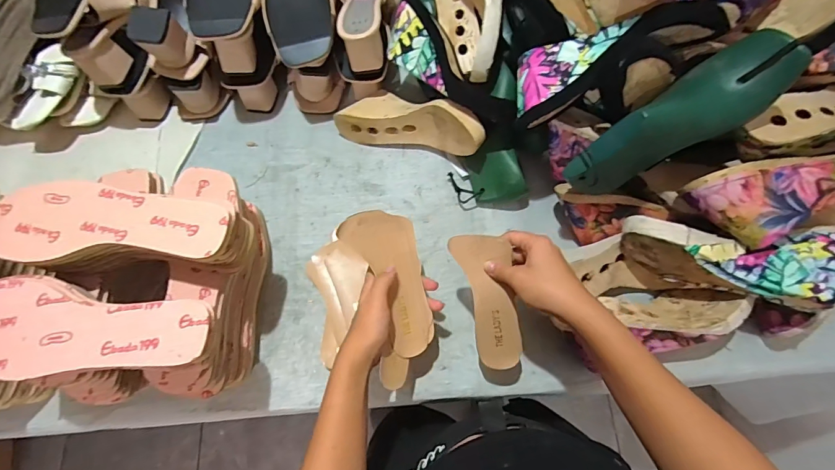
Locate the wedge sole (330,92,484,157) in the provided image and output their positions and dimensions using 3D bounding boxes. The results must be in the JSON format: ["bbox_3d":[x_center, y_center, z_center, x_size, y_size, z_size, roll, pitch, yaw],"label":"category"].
[{"bbox_3d":[-0.007,-0.165,0.585,0.234,0.085,0.076,12,71,25],"label":"wedge sole"}]

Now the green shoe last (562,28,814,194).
[{"bbox_3d":[0.266,-0.121,0.424,0.222,0.079,0.073,-33,70,24],"label":"green shoe last"}]

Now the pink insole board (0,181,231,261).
[{"bbox_3d":[-0.306,-0.014,0.393,0.236,0.010,0.077,1,71,2],"label":"pink insole board"}]

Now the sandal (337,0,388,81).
[{"bbox_3d":[-0.080,-0.348,0.585,0.086,0.069,0.237,-12,71,-2],"label":"sandal"}]

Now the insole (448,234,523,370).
[{"bbox_3d":[0.082,0.074,0.445,0.058,0.006,0.154,-12,96,14],"label":"insole"}]

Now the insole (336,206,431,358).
[{"bbox_3d":[-0.026,0.052,0.453,0.079,0.008,0.167,-22,95,-27],"label":"insole"}]

